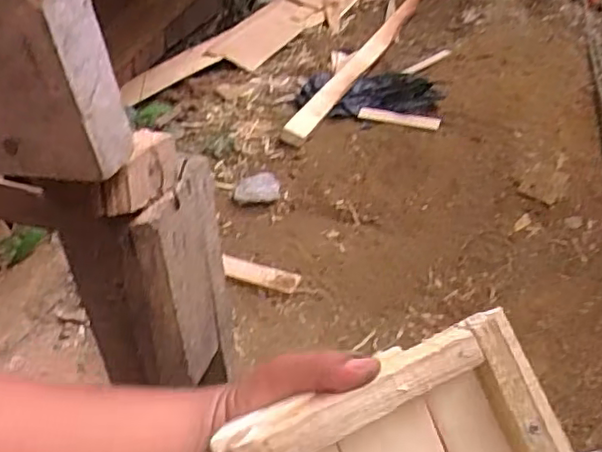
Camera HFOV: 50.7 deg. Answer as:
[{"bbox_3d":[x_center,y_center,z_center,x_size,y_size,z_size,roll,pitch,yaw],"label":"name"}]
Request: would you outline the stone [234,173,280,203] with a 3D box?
[{"bbox_3d":[-0.077,-0.067,1.107,0.079,0.019,0.069,-5,40,-10],"label":"stone"}]

